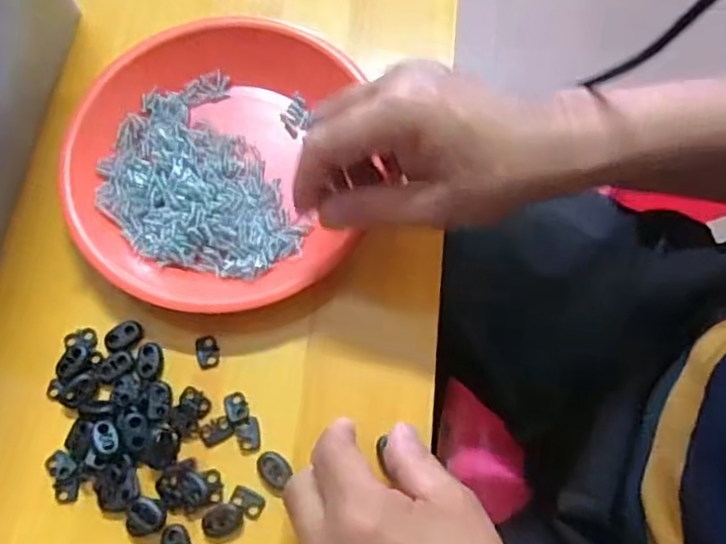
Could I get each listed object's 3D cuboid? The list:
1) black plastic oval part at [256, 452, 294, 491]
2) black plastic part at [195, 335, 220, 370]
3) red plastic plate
[{"bbox_3d":[-0.048,0.107,0.363,0.020,0.004,0.015,34,74,13],"label":"black plastic oval part"},{"bbox_3d":[-0.090,0.046,0.387,0.013,0.004,0.020,-15,70,-4],"label":"black plastic part"},{"bbox_3d":[-0.090,-0.069,0.412,0.178,0.030,0.187,-1,70,2],"label":"red plastic plate"}]

